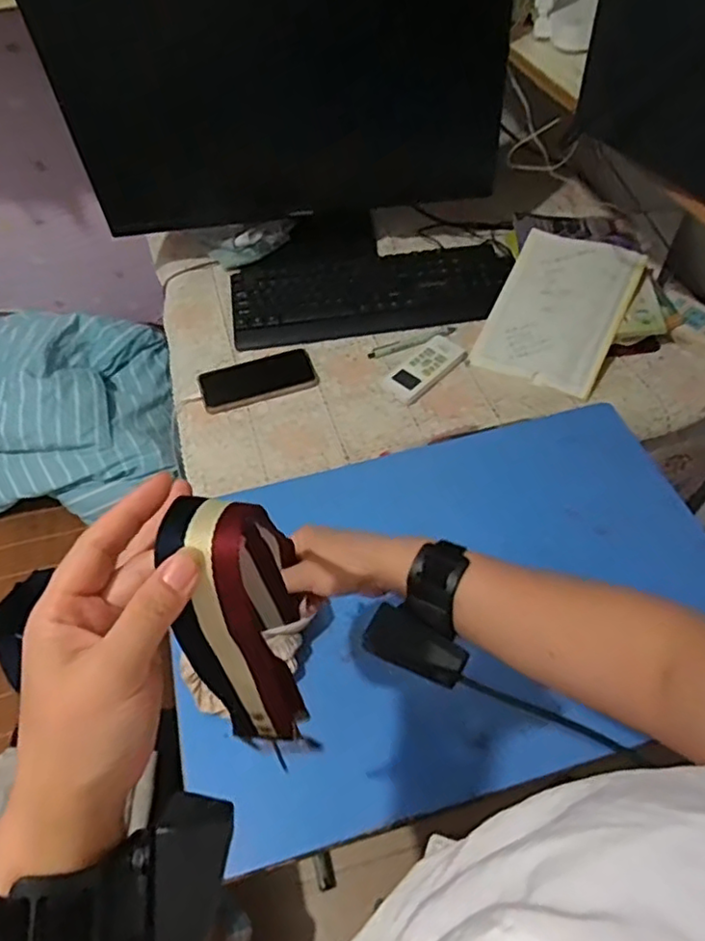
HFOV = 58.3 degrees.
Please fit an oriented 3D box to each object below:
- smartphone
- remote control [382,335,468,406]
[{"bbox_3d":[-0.137,-0.132,0.923,0.165,0.017,0.079,-19,53,-11],"label":"smartphone"},{"bbox_3d":[0.105,-0.151,0.921,0.064,0.017,0.132,35,62,27],"label":"remote control"}]

